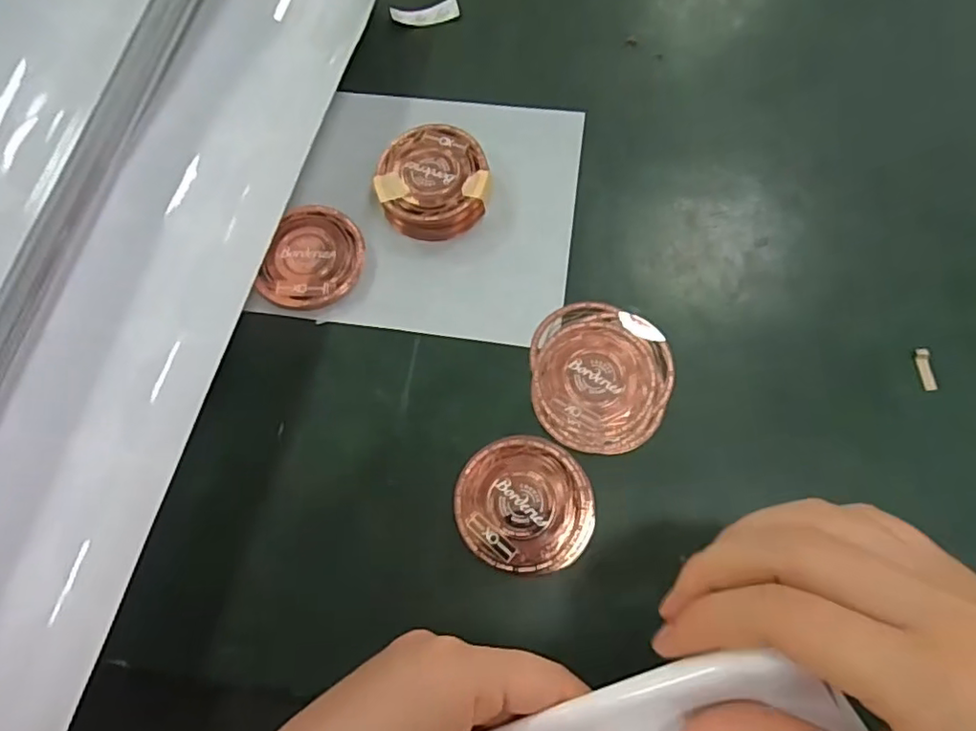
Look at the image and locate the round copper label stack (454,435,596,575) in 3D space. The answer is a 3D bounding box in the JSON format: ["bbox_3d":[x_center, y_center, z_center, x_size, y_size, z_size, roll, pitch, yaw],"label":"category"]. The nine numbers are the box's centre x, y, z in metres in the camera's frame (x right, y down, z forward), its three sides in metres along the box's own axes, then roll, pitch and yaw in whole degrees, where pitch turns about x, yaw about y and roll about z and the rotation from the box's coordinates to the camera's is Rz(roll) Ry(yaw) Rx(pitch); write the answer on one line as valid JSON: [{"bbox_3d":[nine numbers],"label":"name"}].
[{"bbox_3d":[0.017,0.065,0.278,0.063,0.004,0.060,0,72,1],"label":"round copper label stack"}]

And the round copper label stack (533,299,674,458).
[{"bbox_3d":[0.058,0.004,0.299,0.069,0.004,0.076,-1,72,1],"label":"round copper label stack"}]

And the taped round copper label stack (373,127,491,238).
[{"bbox_3d":[-0.031,-0.101,0.328,0.059,0.021,0.058,0,72,1],"label":"taped round copper label stack"}]

